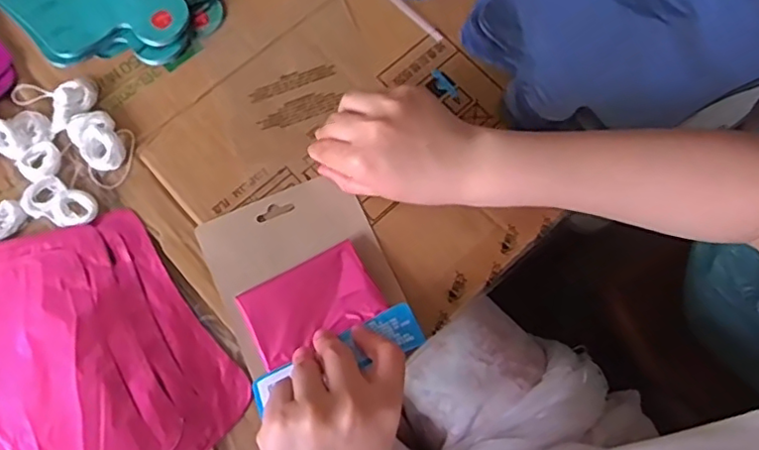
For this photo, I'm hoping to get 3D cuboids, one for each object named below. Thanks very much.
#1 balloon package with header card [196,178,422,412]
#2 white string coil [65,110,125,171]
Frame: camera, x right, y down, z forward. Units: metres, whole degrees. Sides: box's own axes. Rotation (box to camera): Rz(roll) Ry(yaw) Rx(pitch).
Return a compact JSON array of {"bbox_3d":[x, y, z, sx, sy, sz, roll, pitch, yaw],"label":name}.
[{"bbox_3d":[-0.051,0.035,0.413,0.113,0.029,0.135,-23,76,-8],"label":"balloon package with header card"},{"bbox_3d":[-0.201,-0.061,0.439,0.030,0.010,0.048,-38,76,-11],"label":"white string coil"}]

